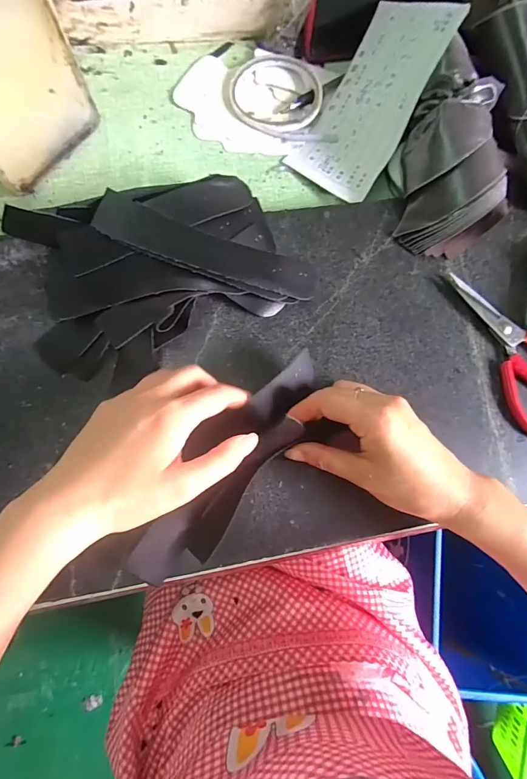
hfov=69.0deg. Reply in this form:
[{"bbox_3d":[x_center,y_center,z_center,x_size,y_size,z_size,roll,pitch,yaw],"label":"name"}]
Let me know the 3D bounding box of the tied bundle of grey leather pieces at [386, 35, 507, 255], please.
[{"bbox_3d":[0.172,-0.214,0.347,0.088,0.052,0.171,1,82,-6],"label":"tied bundle of grey leather pieces"}]

